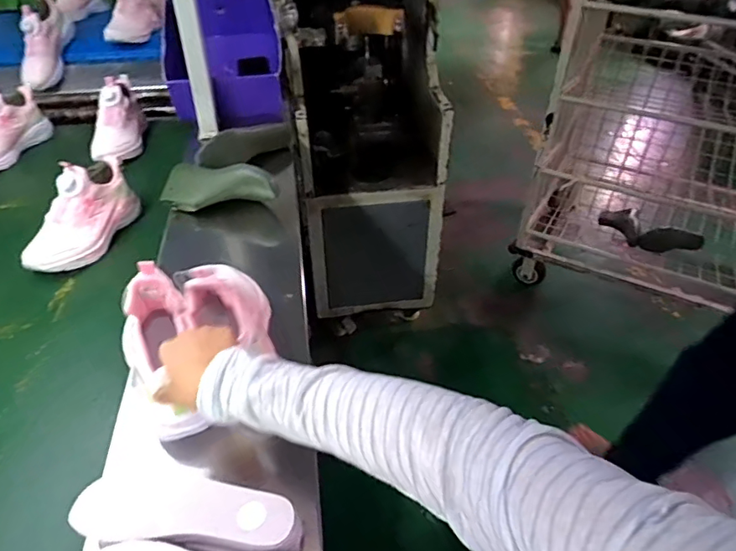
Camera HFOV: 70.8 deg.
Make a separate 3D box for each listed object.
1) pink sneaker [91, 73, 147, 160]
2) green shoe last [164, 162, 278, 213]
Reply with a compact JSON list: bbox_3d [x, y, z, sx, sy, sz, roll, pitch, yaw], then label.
[{"bbox_3d":[-0.581,-0.364,1.196,0.095,0.123,0.243,-7,43,-8],"label":"pink sneaker"},{"bbox_3d":[-0.269,-0.162,0.947,0.212,0.069,0.056,4,42,3],"label":"green shoe last"}]

